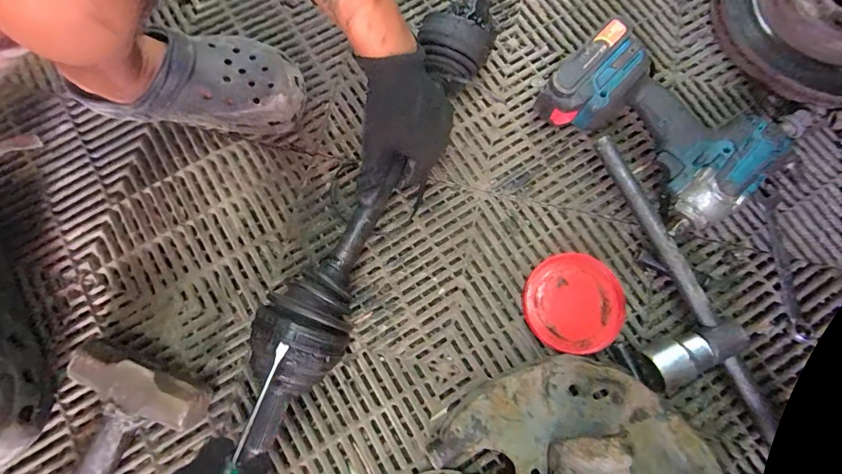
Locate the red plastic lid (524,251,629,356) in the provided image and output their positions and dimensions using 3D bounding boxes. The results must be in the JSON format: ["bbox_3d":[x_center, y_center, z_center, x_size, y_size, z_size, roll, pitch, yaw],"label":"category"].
[{"bbox_3d":[0.166,0.071,0.442,0.106,0.013,0.102,0,79,1],"label":"red plastic lid"}]

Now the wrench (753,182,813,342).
[{"bbox_3d":[0.394,0.024,0.446,0.030,0.009,0.173,-2,79,1],"label":"wrench"}]

